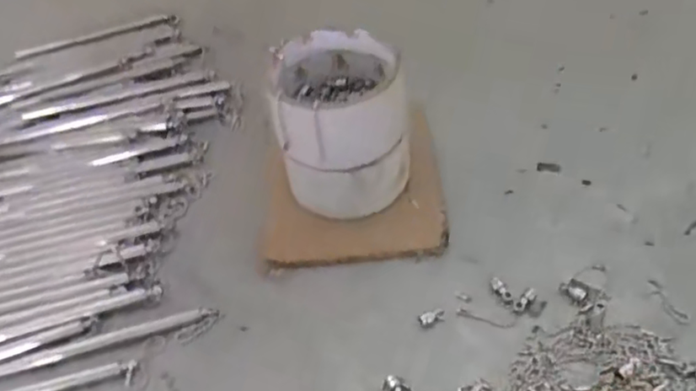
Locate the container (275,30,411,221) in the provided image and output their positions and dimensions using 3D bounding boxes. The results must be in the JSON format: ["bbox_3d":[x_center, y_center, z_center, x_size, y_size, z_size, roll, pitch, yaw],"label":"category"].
[{"bbox_3d":[-0.004,-0.043,0.419,0.084,0.097,0.090,-13,48,-5],"label":"container"}]

